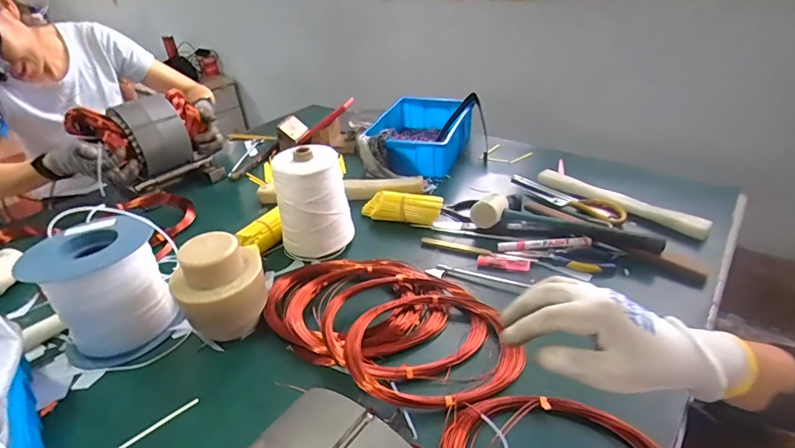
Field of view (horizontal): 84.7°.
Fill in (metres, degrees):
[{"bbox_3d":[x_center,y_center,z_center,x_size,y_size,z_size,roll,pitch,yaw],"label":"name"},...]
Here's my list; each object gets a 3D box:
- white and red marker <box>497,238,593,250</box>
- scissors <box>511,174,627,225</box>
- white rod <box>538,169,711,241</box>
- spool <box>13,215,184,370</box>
[{"bbox_3d":[0.231,0.030,0.685,0.140,0.012,0.017,-1,32,5],"label":"white and red marker"},{"bbox_3d":[0.313,-0.049,0.819,0.060,0.021,0.236,-24,37,-29],"label":"scissors"},{"bbox_3d":[0.392,-0.039,0.794,0.030,0.036,0.299,-28,39,-33],"label":"white rod"},{"bbox_3d":[-0.386,0.087,0.576,0.138,0.138,0.132,-27,39,-32],"label":"spool"}]

